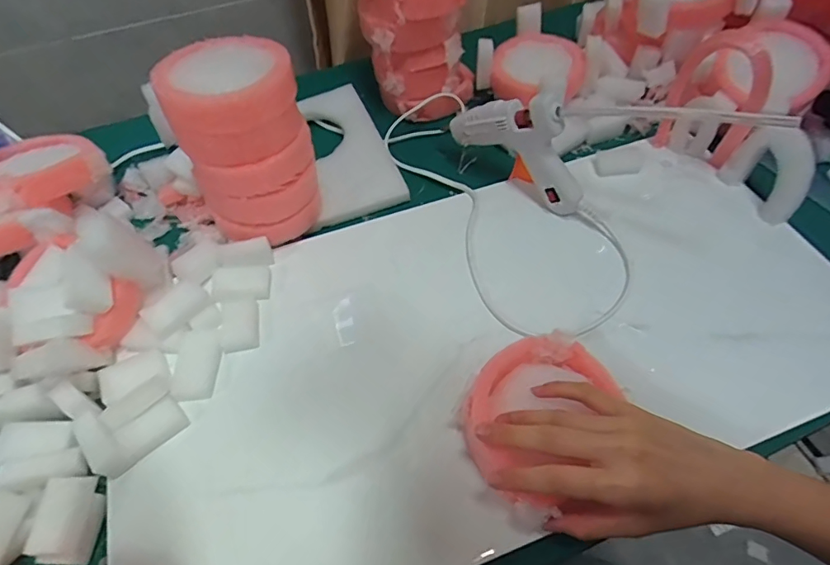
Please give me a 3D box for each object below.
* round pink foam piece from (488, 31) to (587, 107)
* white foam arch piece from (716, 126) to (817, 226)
[{"bbox_3d":[0.132,-0.236,0.546,0.099,0.042,0.101,27,61,18],"label":"round pink foam piece"},{"bbox_3d":[0.325,-0.100,0.443,0.030,0.068,0.074,-23,57,-13],"label":"white foam arch piece"}]

